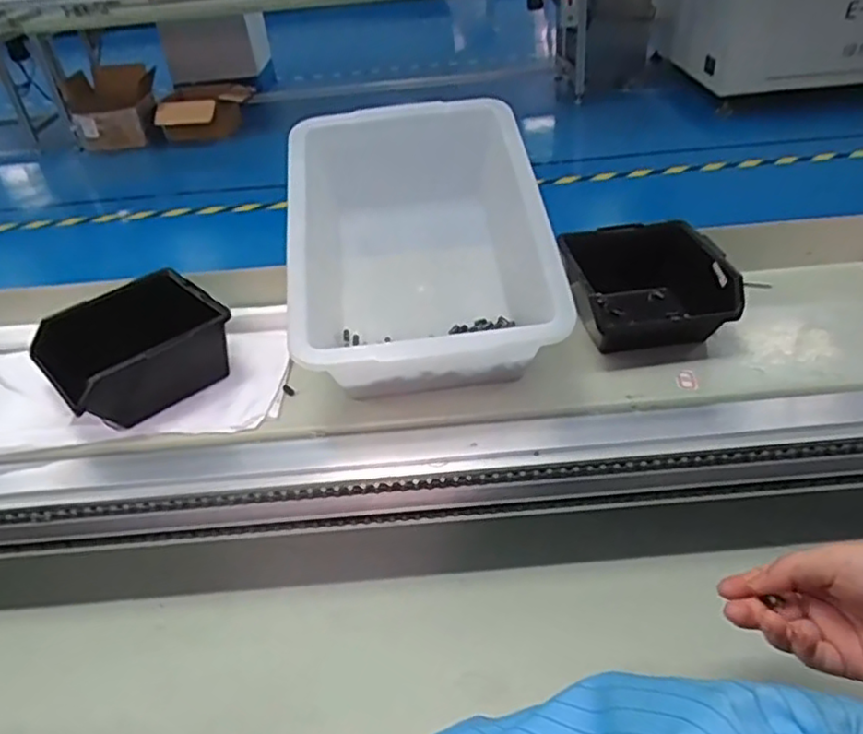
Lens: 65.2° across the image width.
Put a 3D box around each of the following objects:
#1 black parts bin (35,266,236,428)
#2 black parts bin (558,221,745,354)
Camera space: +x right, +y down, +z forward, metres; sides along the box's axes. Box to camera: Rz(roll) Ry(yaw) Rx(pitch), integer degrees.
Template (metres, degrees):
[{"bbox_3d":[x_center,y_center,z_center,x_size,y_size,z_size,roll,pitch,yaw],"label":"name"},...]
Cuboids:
[{"bbox_3d":[-0.246,-0.014,0.561,0.129,0.063,0.125,-30,43,-29],"label":"black parts bin"},{"bbox_3d":[0.183,-0.070,0.583,0.124,0.058,0.132,-2,37,5],"label":"black parts bin"}]

